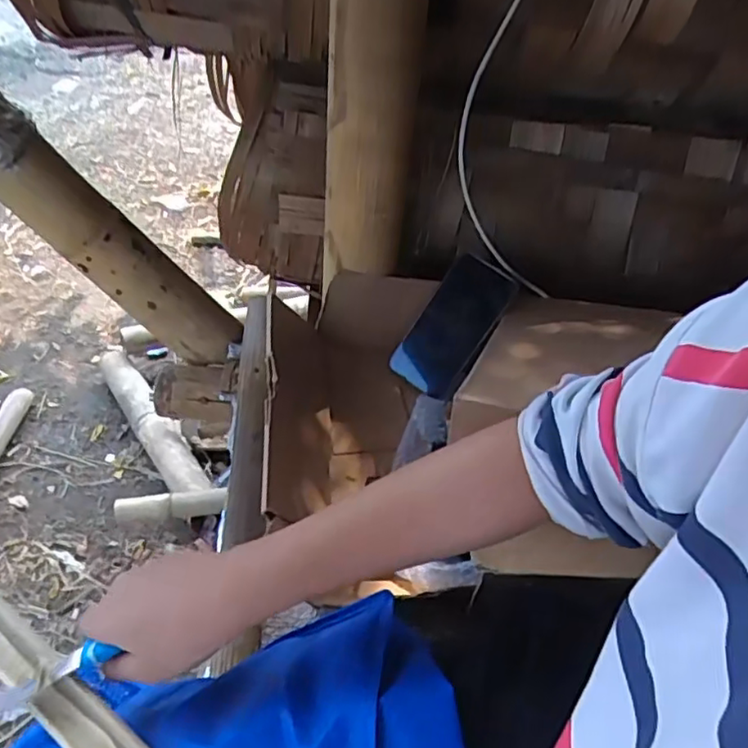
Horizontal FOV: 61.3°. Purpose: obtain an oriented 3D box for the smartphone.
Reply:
[{"bbox_3d":[0.091,-0.052,0.728,0.082,0.163,0.014,31,20,-7],"label":"smartphone"}]

